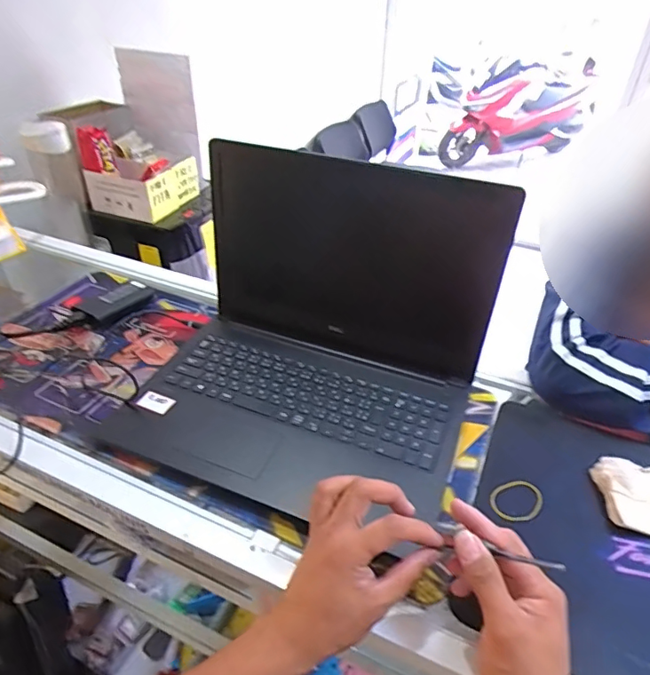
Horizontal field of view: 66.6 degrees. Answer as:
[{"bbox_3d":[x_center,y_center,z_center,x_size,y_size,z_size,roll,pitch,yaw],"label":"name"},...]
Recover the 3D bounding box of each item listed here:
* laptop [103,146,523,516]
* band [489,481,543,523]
[{"bbox_3d":[-0.023,-0.030,0.548,0.395,0.238,0.327,12,39,13],"label":"laptop"},{"bbox_3d":[0.199,0.169,0.512,0.058,0.004,0.044,-24,45,-29],"label":"band"}]

